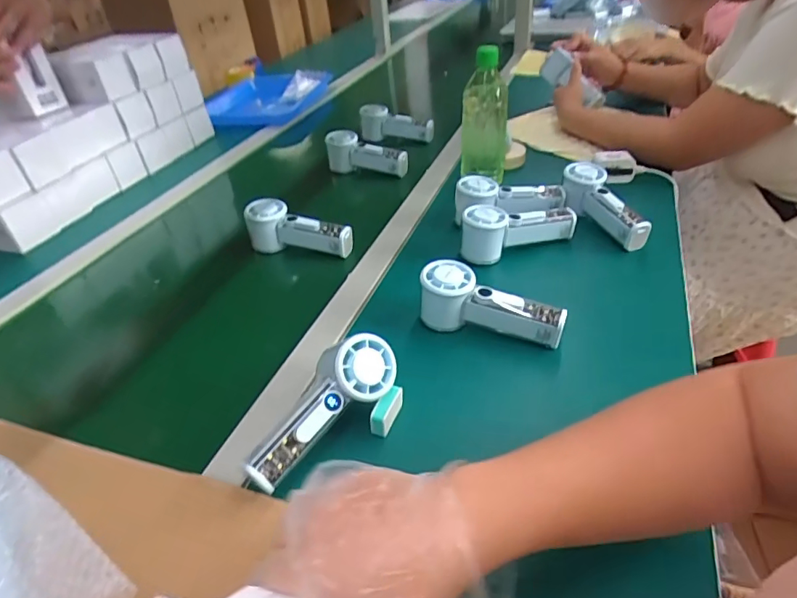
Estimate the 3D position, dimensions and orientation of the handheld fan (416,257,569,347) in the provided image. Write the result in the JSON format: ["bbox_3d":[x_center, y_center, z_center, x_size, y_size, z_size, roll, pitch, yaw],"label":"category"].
[{"bbox_3d":[0.096,0.009,0.540,0.152,0.062,0.054,17,41,9],"label":"handheld fan"}]

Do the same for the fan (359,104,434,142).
[{"bbox_3d":[-0.006,-0.363,1.040,0.159,0.079,0.049,7,39,17],"label":"fan"}]

